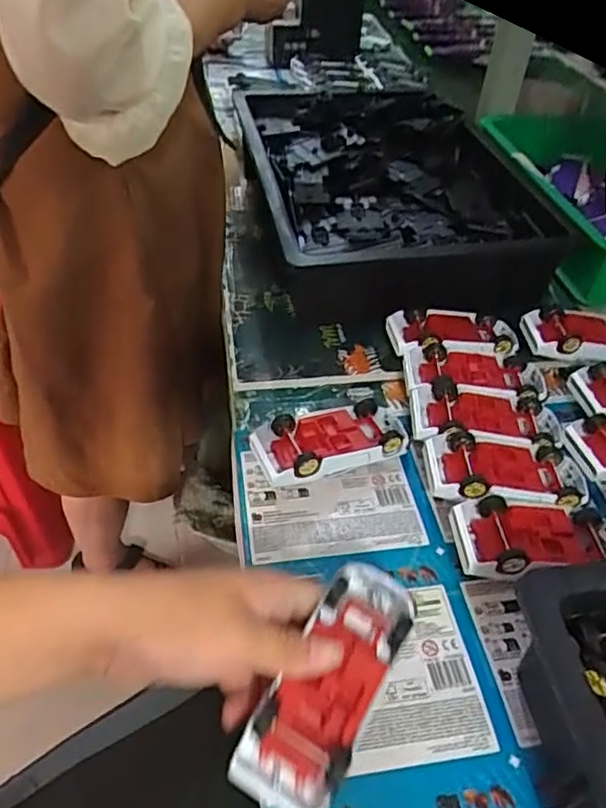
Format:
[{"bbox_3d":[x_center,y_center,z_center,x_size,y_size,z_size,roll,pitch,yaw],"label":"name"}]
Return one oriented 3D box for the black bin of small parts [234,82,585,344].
[{"bbox_3d":[0.102,-0.268,0.759,0.316,0.110,0.430,-7,45,-8],"label":"black bin of small parts"}]

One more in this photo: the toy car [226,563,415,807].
[{"bbox_3d":[0.016,0.155,0.337,0.051,0.031,0.135,24,63,21],"label":"toy car"}]

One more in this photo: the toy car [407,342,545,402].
[{"bbox_3d":[0.161,-0.027,0.572,0.128,0.037,0.066,2,45,1],"label":"toy car"}]

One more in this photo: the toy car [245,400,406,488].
[{"bbox_3d":[0.022,0.033,0.502,0.126,0.041,0.059,-15,47,-16],"label":"toy car"}]

